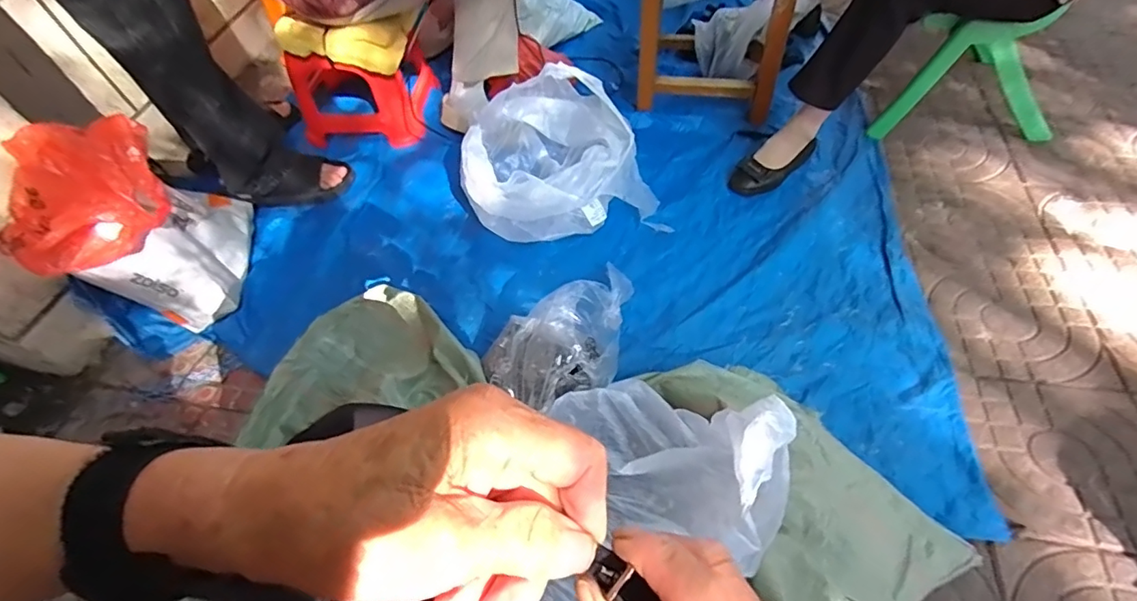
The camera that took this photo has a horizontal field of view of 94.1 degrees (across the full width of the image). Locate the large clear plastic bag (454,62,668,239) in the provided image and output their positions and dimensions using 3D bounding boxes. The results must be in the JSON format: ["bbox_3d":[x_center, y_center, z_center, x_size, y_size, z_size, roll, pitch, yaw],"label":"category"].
[{"bbox_3d":[-0.014,-0.330,1.148,0.386,0.171,0.393,-7,55,3],"label":"large clear plastic bag"}]

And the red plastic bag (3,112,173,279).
[{"bbox_3d":[-0.774,-0.172,0.850,0.212,0.146,0.192,-21,55,-7],"label":"red plastic bag"}]

